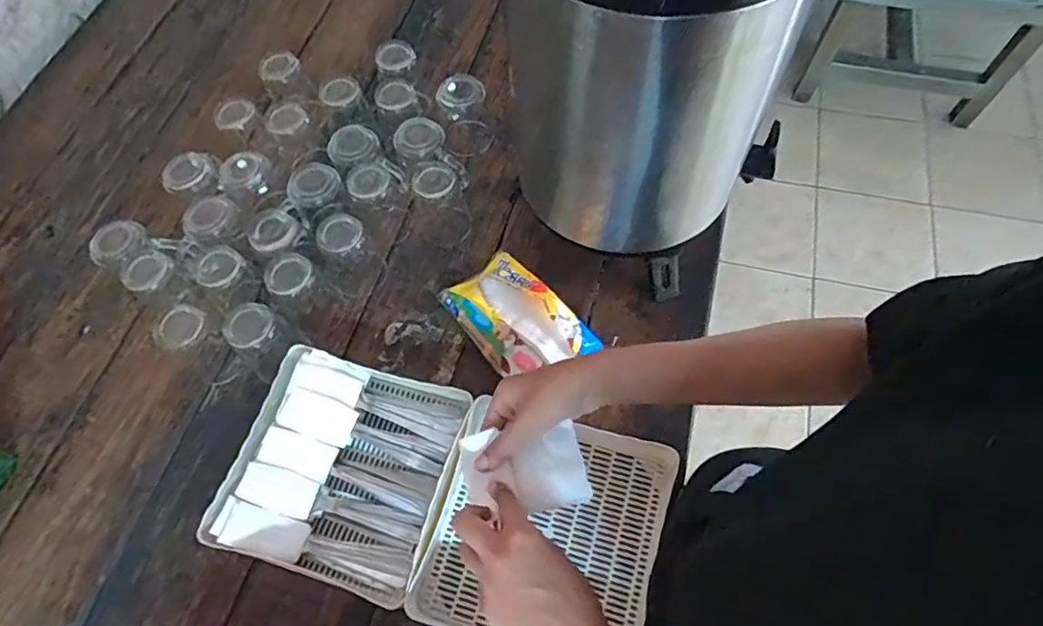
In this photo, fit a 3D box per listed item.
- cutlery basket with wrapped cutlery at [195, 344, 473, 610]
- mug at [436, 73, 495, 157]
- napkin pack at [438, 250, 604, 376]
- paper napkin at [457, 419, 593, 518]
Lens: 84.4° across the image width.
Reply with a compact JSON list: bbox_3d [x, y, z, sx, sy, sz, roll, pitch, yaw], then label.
[{"bbox_3d":[-0.182,0.161,0.596,0.203,0.064,0.213,14,66,9],"label":"cutlery basket with wrapped cutlery"},{"bbox_3d":[-0.078,-0.271,0.793,0.066,0.106,0.062,-10,64,-2],"label":"mug"},{"bbox_3d":[-0.005,0.008,0.666,0.110,0.062,0.159,-37,68,-14],"label":"napkin pack"},{"bbox_3d":[0.001,0.126,0.462,0.101,0.010,0.064,-7,64,-1],"label":"paper napkin"}]

